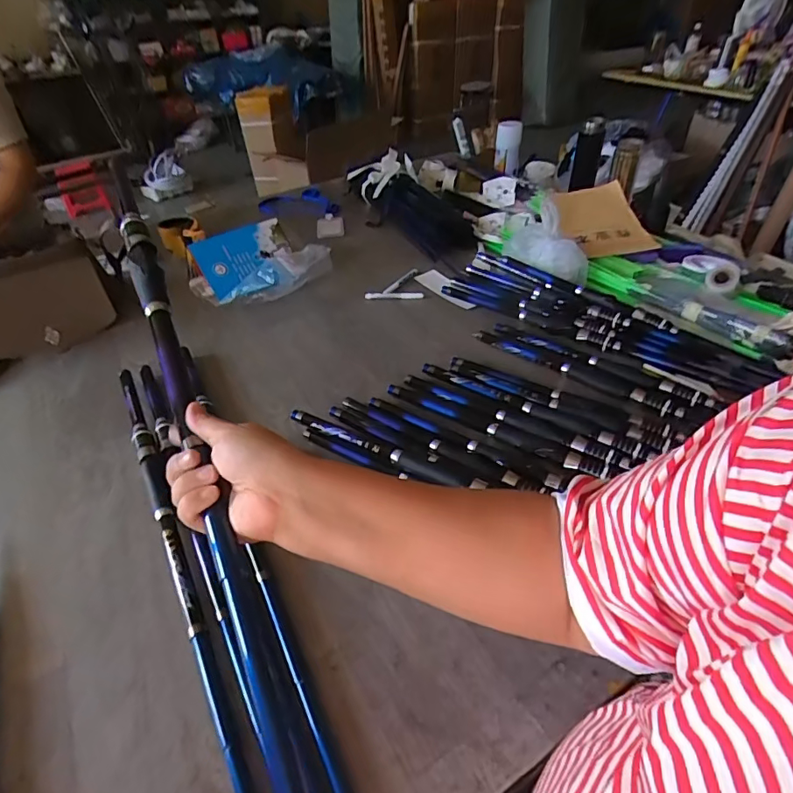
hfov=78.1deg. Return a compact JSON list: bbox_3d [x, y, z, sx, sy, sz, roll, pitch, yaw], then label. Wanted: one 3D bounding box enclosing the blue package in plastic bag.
[{"bbox_3d":[-0.308,-0.296,1.081,0.223,0.099,0.250,20,47,24],"label":"blue package in plastic bag"}]

